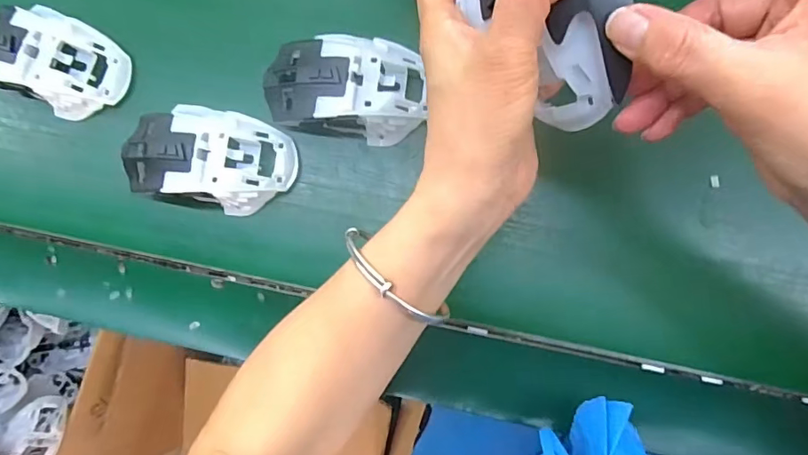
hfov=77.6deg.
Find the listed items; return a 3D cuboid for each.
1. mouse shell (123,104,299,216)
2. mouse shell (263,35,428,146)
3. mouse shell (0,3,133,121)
[{"bbox_3d":[-0.134,-0.047,0.337,0.113,0.039,0.063,14,86,7],"label":"mouse shell"},{"bbox_3d":[-0.040,-0.092,0.331,0.106,0.037,0.061,5,85,7],"label":"mouse shell"},{"bbox_3d":[-0.256,-0.122,0.358,0.107,0.036,0.065,27,88,8],"label":"mouse shell"}]

